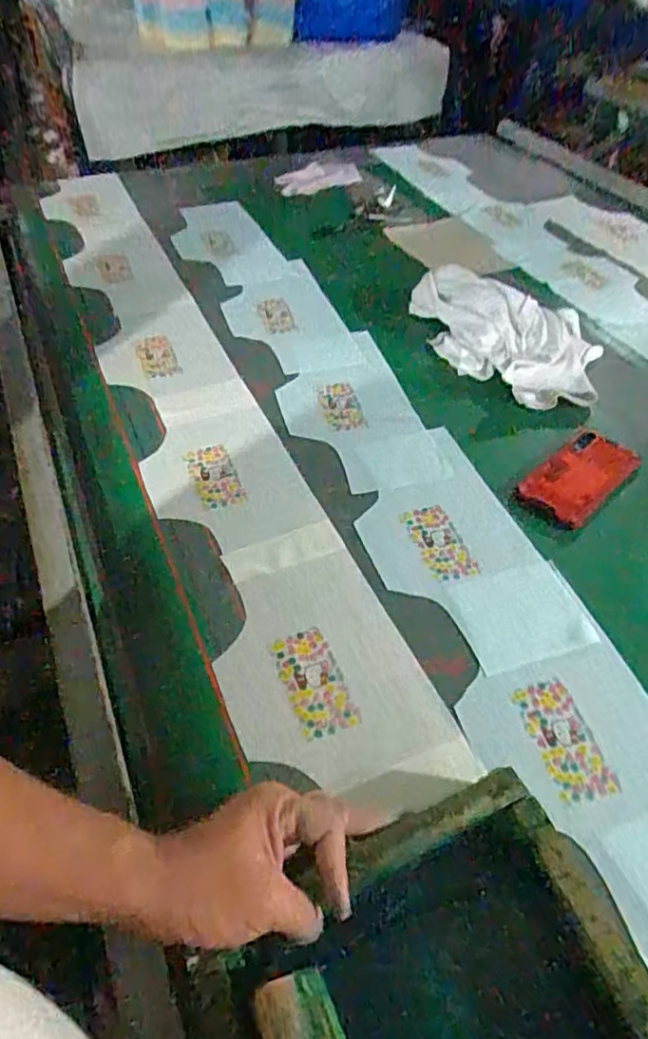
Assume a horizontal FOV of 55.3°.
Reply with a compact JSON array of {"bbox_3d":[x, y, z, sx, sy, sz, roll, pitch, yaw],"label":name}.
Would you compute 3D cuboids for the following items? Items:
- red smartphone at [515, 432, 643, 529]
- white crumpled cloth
[{"bbox_3d":[0.299,-0.053,0.721,0.148,0.016,0.075,-33,56,-29],"label":"red smartphone"},{"bbox_3d":[0.251,-0.272,0.897,0.301,0.062,0.222,21,49,16],"label":"white crumpled cloth"}]

